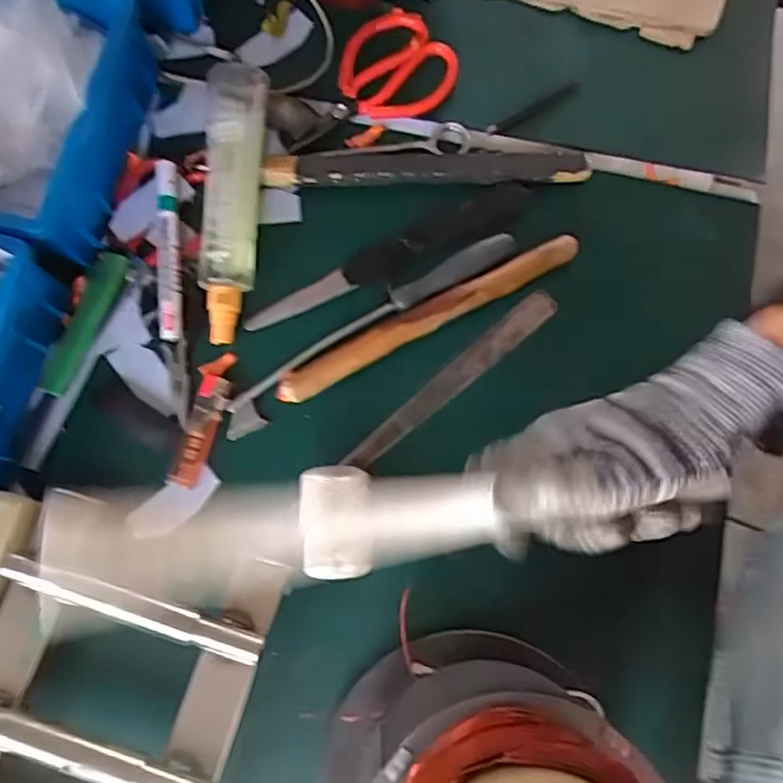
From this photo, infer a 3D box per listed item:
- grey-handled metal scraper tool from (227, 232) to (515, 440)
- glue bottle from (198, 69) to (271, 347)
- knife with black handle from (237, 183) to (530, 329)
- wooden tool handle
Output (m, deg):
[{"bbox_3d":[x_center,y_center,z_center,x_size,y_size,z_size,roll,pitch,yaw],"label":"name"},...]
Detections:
[{"bbox_3d":[-0.018,-0.051,0.506,0.257,0.017,0.031,-35,79,-7],"label":"grey-handled metal scraper tool"},{"bbox_3d":[-0.126,-0.150,0.512,0.047,0.047,0.219,1,77,1],"label":"glue bottle"},{"bbox_3d":[-0.002,-0.110,0.524,0.243,0.017,0.030,-26,78,-5],"label":"knife with black handle"},{"bbox_3d":[0.029,-0.059,0.507,0.251,0.019,0.026,-28,78,-6],"label":"wooden tool handle"}]

